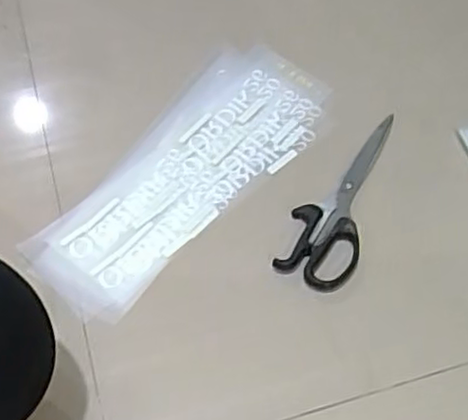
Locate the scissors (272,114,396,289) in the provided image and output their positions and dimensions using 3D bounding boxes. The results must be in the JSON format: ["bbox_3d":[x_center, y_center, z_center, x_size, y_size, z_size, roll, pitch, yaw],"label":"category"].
[{"bbox_3d":[0.092,-0.015,0.612,0.061,0.006,0.186,15,57,13],"label":"scissors"}]

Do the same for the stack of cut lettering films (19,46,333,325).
[{"bbox_3d":[-0.047,-0.041,0.641,0.137,0.015,0.318,36,63,24],"label":"stack of cut lettering films"}]

